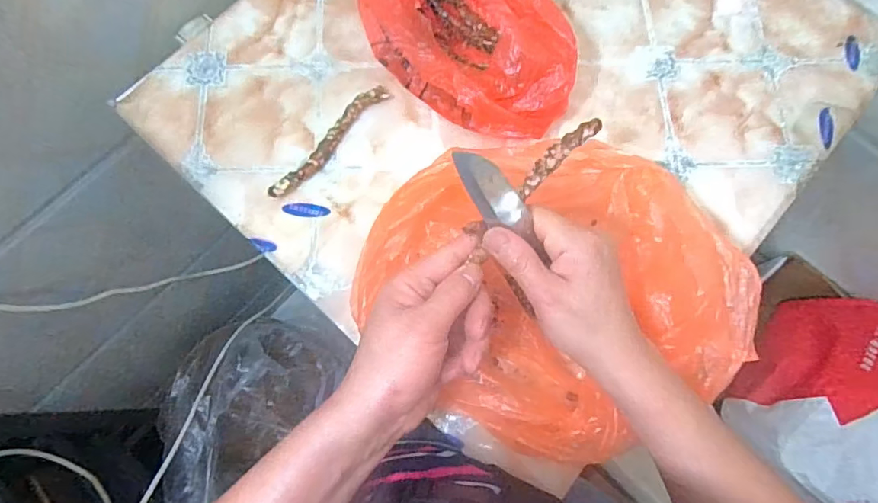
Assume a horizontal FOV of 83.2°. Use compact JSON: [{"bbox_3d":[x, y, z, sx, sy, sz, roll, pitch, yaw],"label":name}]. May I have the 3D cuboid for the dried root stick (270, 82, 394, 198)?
[{"bbox_3d":[-0.095,-0.095,0.430,0.018,0.015,0.134,39,77,10],"label":"dried root stick"}]

